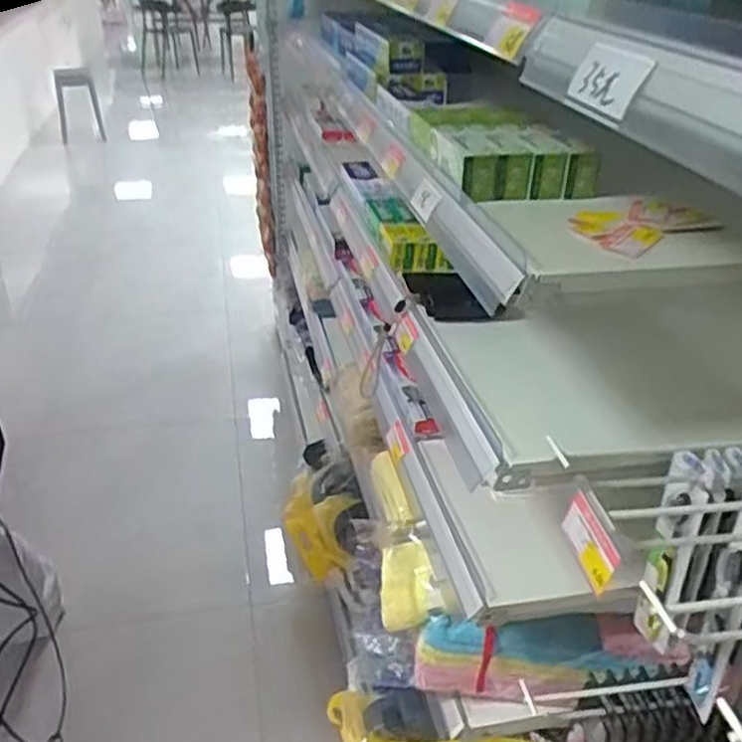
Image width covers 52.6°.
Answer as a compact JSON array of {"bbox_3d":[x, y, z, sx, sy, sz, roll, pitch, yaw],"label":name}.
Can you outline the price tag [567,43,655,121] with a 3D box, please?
[{"bbox_3d":[0.134,-0.164,0.424,0.005,0.033,0.059,7,30,-26],"label":"price tag"}]

